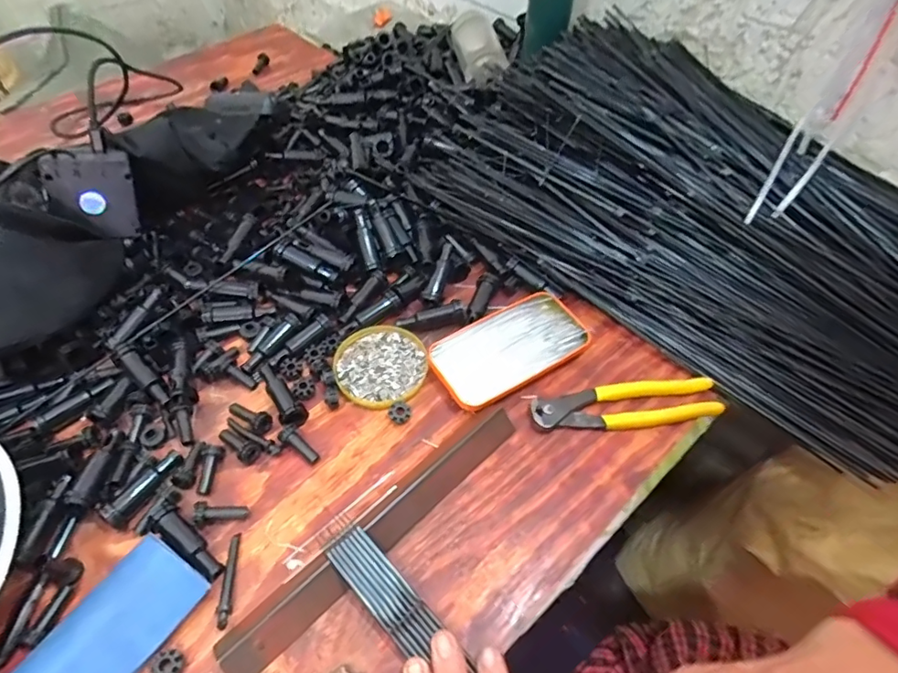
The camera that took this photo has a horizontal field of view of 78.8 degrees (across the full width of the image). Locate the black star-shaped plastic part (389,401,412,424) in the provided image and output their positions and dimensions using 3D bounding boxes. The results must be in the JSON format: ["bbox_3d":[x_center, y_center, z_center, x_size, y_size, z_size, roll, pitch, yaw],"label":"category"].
[{"bbox_3d":[-0.042,0.065,0.468,0.017,0.010,0.016,17,53,11],"label":"black star-shaped plastic part"}]

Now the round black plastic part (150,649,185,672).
[{"bbox_3d":[-0.180,0.210,0.349,0.017,0.008,0.018,2,54,-2],"label":"round black plastic part"}]

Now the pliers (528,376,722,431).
[{"bbox_3d":[0.154,0.059,0.475,0.162,0.016,0.038,-4,52,-5],"label":"pliers"}]

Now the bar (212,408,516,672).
[{"bbox_3d":[-0.050,0.139,0.407,0.034,0.015,0.260,40,62,23],"label":"bar"}]

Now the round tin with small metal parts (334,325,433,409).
[{"bbox_3d":[-0.063,0.026,0.500,0.084,0.009,0.083,1,52,-1],"label":"round tin with small metal parts"}]

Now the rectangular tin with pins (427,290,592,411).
[{"bbox_3d":[0.053,0.005,0.510,0.145,0.012,0.083,-27,58,-21],"label":"rectangular tin with pins"}]

